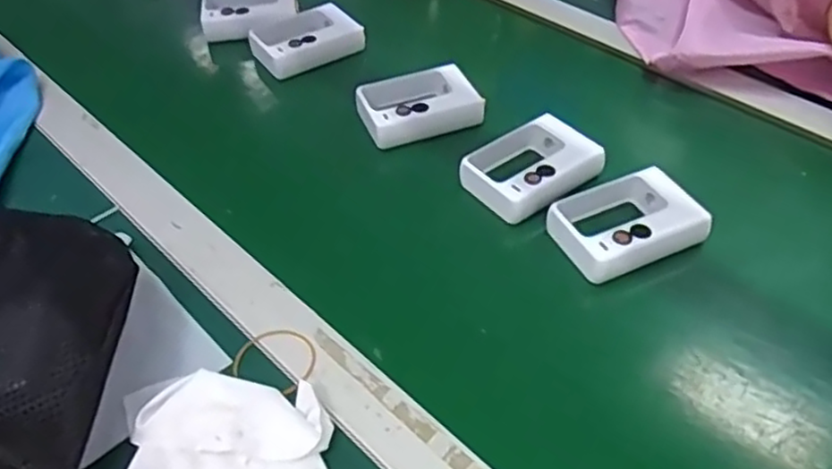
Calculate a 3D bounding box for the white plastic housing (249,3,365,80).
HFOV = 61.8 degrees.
[{"bbox_3d":[-0.110,-0.193,0.684,0.104,0.031,0.070,-20,52,-19],"label":"white plastic housing"}]

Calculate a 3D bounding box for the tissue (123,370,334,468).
[{"bbox_3d":[-0.103,0.122,0.377,0.108,0.025,0.115,-9,49,-11],"label":"tissue"}]

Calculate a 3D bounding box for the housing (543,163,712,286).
[{"bbox_3d":[0.148,-0.007,0.496,0.103,0.028,0.069,-17,51,-17],"label":"housing"}]

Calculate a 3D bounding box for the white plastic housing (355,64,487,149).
[{"bbox_3d":[0.000,-0.114,0.602,0.103,0.027,0.067,-12,49,-13],"label":"white plastic housing"}]

